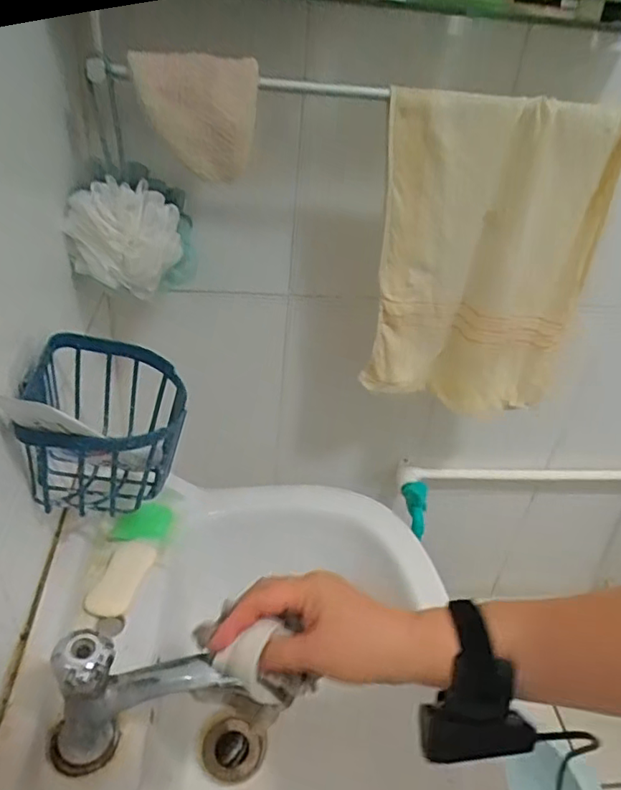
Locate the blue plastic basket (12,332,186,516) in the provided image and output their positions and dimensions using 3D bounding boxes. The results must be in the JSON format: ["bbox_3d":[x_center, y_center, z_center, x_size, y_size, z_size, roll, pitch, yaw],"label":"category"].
[{"bbox_3d":[-0.181,0.025,0.521,0.127,0.126,0.163,-4,36,-15],"label":"blue plastic basket"}]

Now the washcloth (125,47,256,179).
[{"bbox_3d":[-0.106,-0.261,0.538,0.109,0.100,0.032,-2,36,-12],"label":"washcloth"}]

